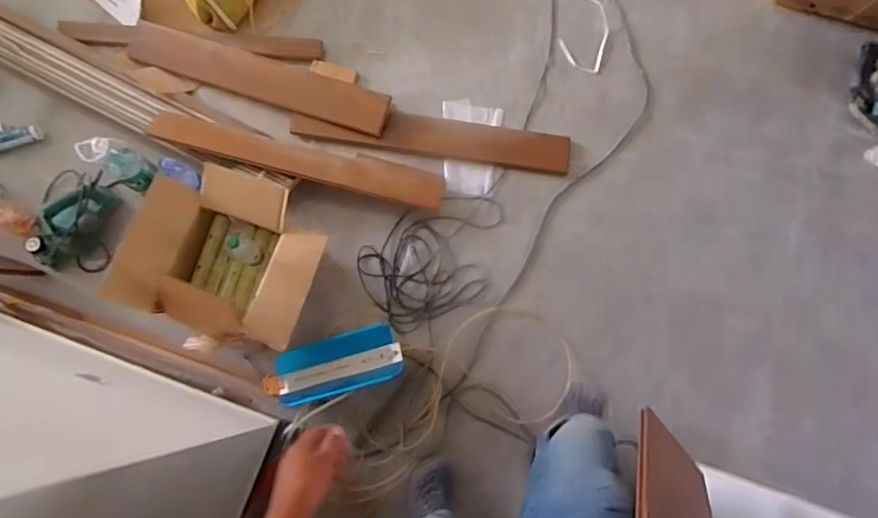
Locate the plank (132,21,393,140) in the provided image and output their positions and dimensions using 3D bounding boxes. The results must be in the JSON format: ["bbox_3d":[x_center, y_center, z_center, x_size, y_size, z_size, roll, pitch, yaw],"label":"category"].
[{"bbox_3d":[-0.591,-0.604,1.746,0.891,0.042,0.155,18,79,4],"label":"plank"}]

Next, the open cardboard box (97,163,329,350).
[{"bbox_3d":[-0.585,0.001,1.517,0.495,0.243,0.410,18,79,4],"label":"open cardboard box"}]

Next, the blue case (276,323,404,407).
[{"bbox_3d":[-0.293,0.311,1.554,0.356,0.058,0.163,-16,82,-3],"label":"blue case"}]

